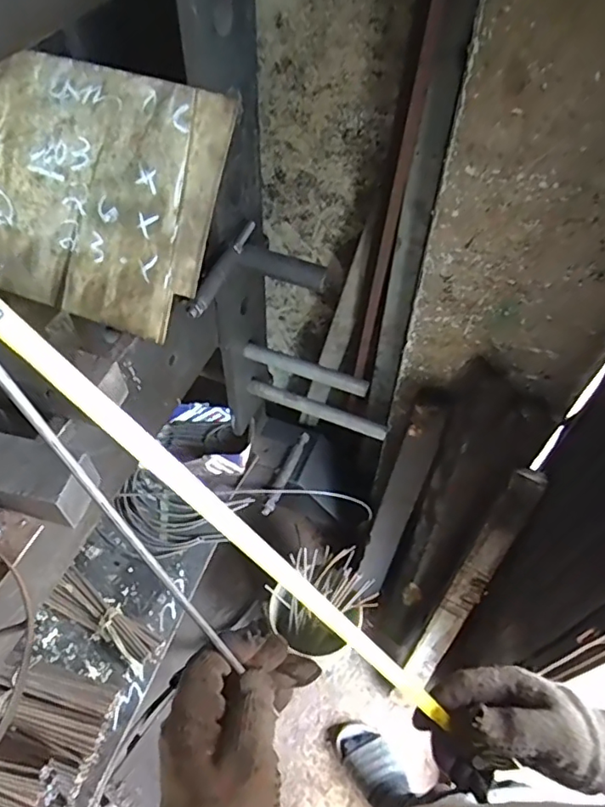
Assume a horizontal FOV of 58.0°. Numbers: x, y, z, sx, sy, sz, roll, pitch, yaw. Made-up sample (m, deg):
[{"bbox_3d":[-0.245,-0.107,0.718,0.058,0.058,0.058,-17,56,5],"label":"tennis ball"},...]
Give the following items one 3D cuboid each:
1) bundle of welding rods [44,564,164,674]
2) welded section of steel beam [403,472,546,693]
[{"bbox_3d":[-0.349,0.369,0.946,0.224,0.042,0.066,29,59,19],"label":"bundle of welding rods"},{"bbox_3d":[0.330,0.386,1.107,0.067,0.605,0.048,28,23,18],"label":"welded section of steel beam"}]

